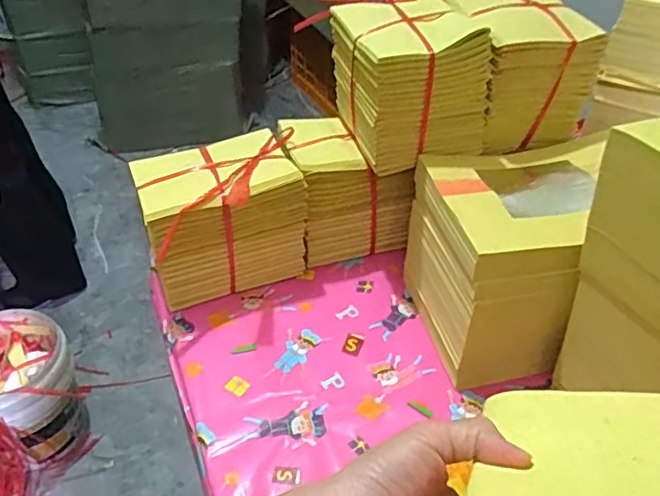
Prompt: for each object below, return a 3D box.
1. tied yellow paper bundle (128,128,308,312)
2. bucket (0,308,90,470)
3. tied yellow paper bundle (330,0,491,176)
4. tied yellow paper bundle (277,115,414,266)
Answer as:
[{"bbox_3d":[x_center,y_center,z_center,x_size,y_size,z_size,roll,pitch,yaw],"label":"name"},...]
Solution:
[{"bbox_3d":[-0.118,-0.036,0.669,0.172,0.130,0.128,-16,44,-18],"label":"tied yellow paper bundle"},{"bbox_3d":[-0.680,0.321,1.331,0.227,0.266,0.245,-24,47,-26],"label":"bucket"},{"bbox_3d":[0.080,-0.190,0.650,0.122,0.127,0.166,-10,42,-12],"label":"tied yellow paper bundle"},{"bbox_3d":[0.020,-0.068,0.715,0.130,0.131,0.099,-12,42,-13],"label":"tied yellow paper bundle"}]

